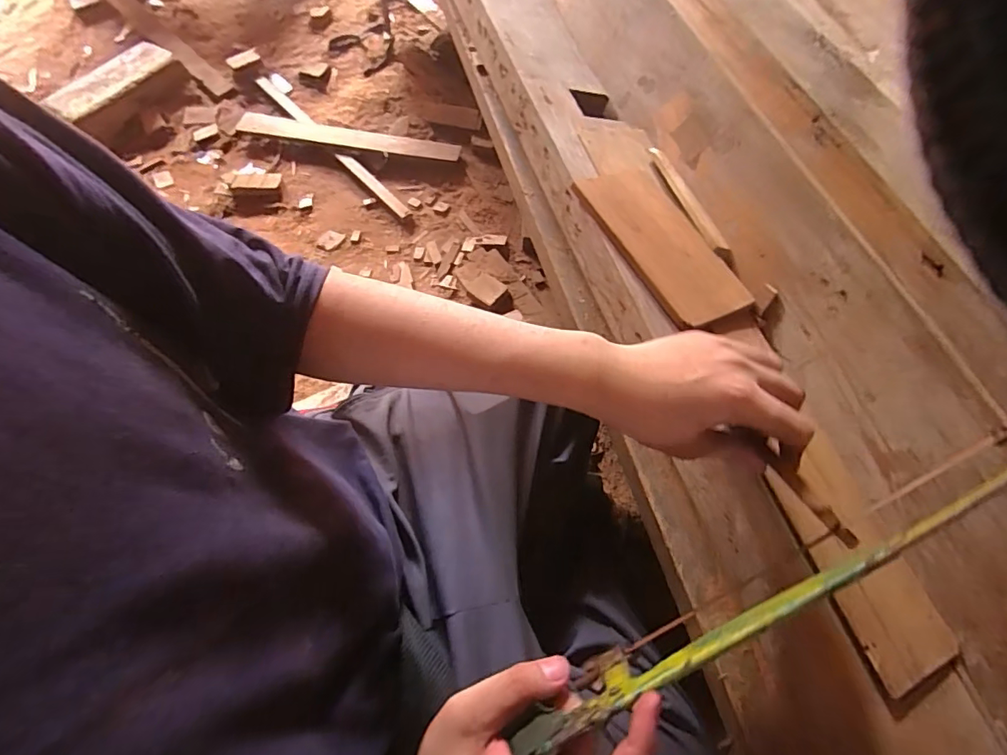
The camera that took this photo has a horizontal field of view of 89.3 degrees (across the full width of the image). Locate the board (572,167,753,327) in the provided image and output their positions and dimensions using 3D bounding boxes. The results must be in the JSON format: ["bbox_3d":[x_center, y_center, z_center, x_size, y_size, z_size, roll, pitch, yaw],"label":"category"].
[{"bbox_3d":[0.173,-0.148,0.552,0.103,0.007,0.204,-25,72,-27],"label":"board"}]

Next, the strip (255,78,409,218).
[{"bbox_3d":[-0.383,-0.517,1.119,0.031,0.019,0.563,-40,72,-15],"label":"strip"}]

